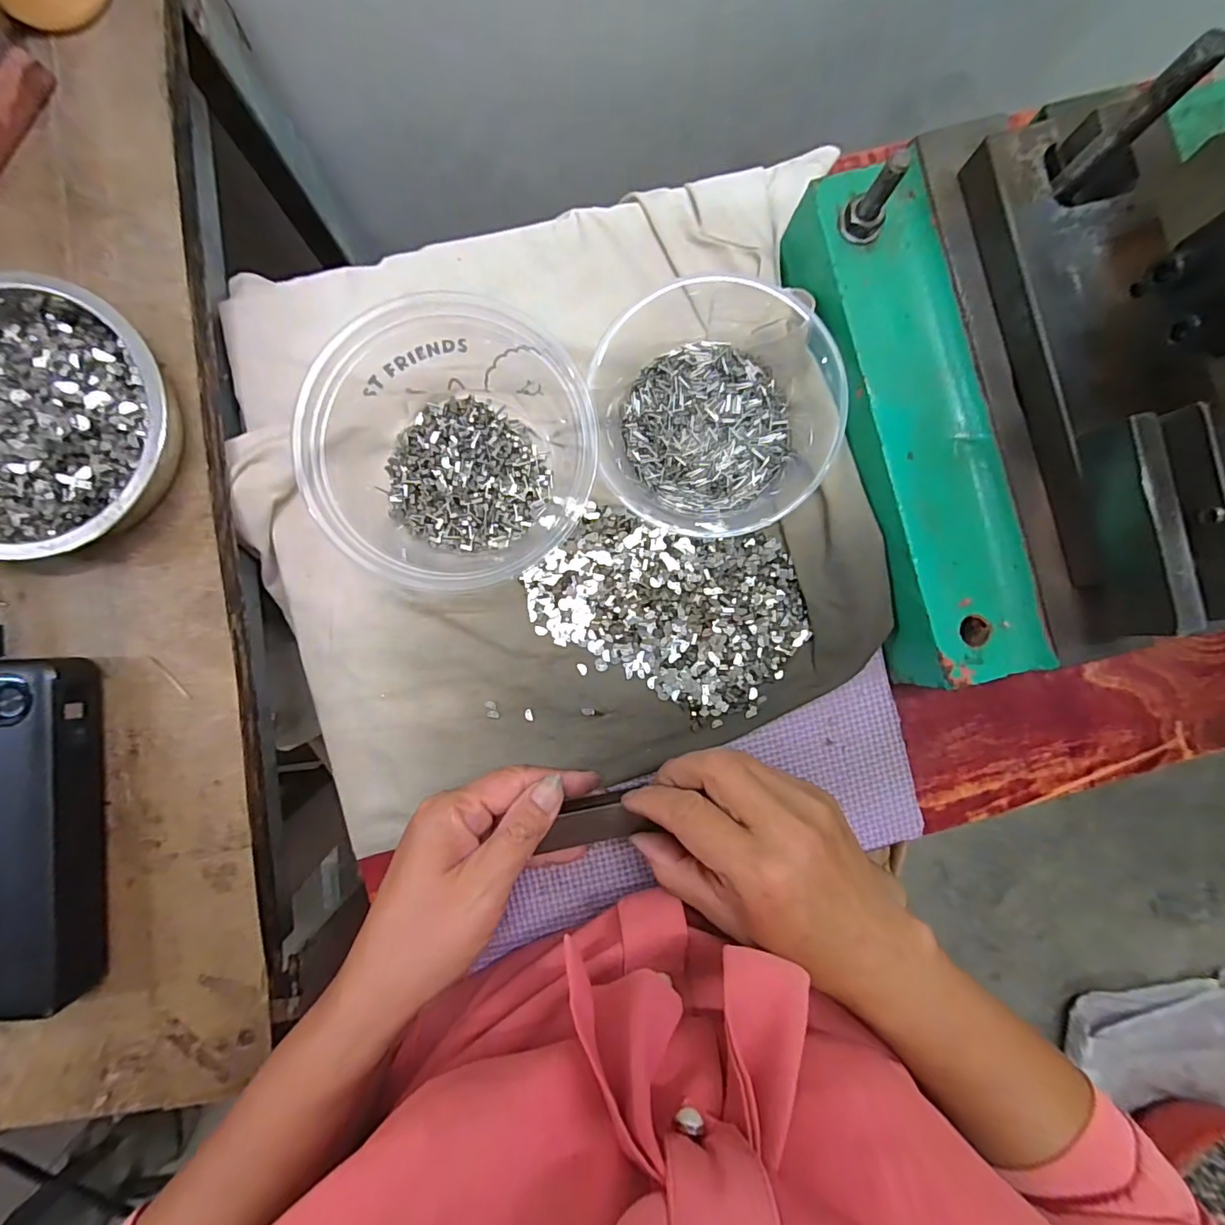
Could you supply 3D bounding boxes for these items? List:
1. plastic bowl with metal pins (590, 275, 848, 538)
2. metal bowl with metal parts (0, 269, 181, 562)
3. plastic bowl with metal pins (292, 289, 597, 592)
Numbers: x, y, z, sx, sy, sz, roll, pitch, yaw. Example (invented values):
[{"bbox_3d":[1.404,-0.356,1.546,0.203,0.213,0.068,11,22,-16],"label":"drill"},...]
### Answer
[{"bbox_3d":[0.056,-0.115,0.283,0.125,0.046,0.144,-7,89,-3],"label":"plastic bowl with metal pins"},{"bbox_3d":[-0.265,-0.088,0.240,0.120,0.033,0.123,0,89,-3],"label":"metal bowl with metal parts"},{"bbox_3d":[-0.080,-0.088,0.267,0.139,0.055,0.143,0,88,-6],"label":"plastic bowl with metal pins"}]

